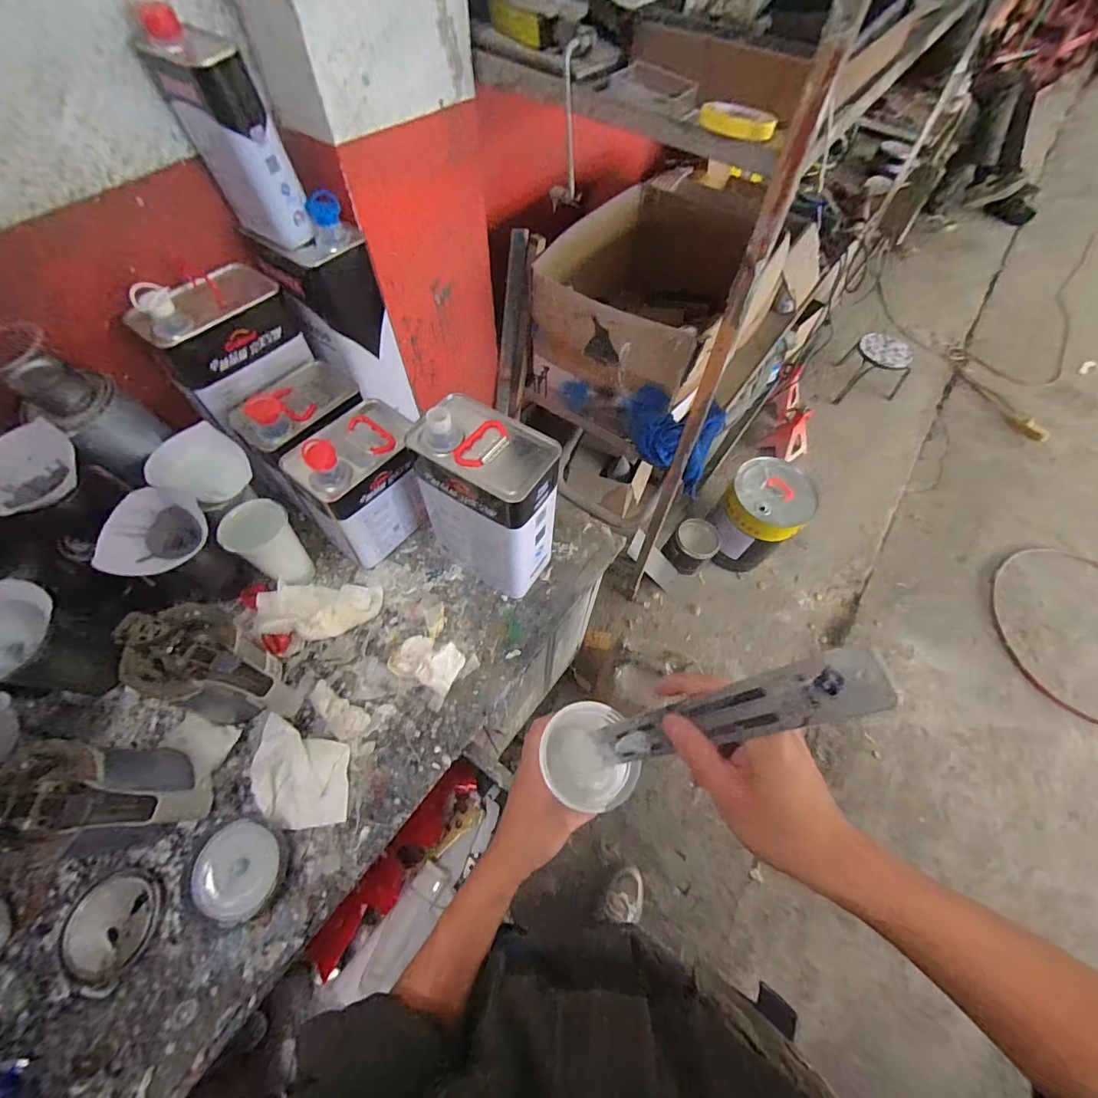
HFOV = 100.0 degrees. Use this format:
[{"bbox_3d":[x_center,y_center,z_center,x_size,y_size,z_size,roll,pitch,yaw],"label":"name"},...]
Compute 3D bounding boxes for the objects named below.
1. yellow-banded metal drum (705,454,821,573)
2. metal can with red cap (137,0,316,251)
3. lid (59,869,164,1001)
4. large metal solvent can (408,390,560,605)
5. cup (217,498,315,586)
[{"bbox_3d":[0.702,-0.091,1.569,0.250,0.335,0.274,1,60,-2],"label":"yellow-banded metal drum"},{"bbox_3d":[-0.371,-0.480,0.548,0.111,0.183,0.073,39,66,18],"label":"metal can with red cap"},{"bbox_3d":[-0.481,0.411,0.506,0.095,0.014,0.098,1,60,-2],"label":"lid"},{"bbox_3d":[-0.080,-0.061,0.642,0.165,0.260,0.118,33,64,16],"label":"large metal solvent can"},{"bbox_3d":[-0.394,-0.001,0.661,0.076,0.137,0.081,1,60,-2],"label":"cup"}]

